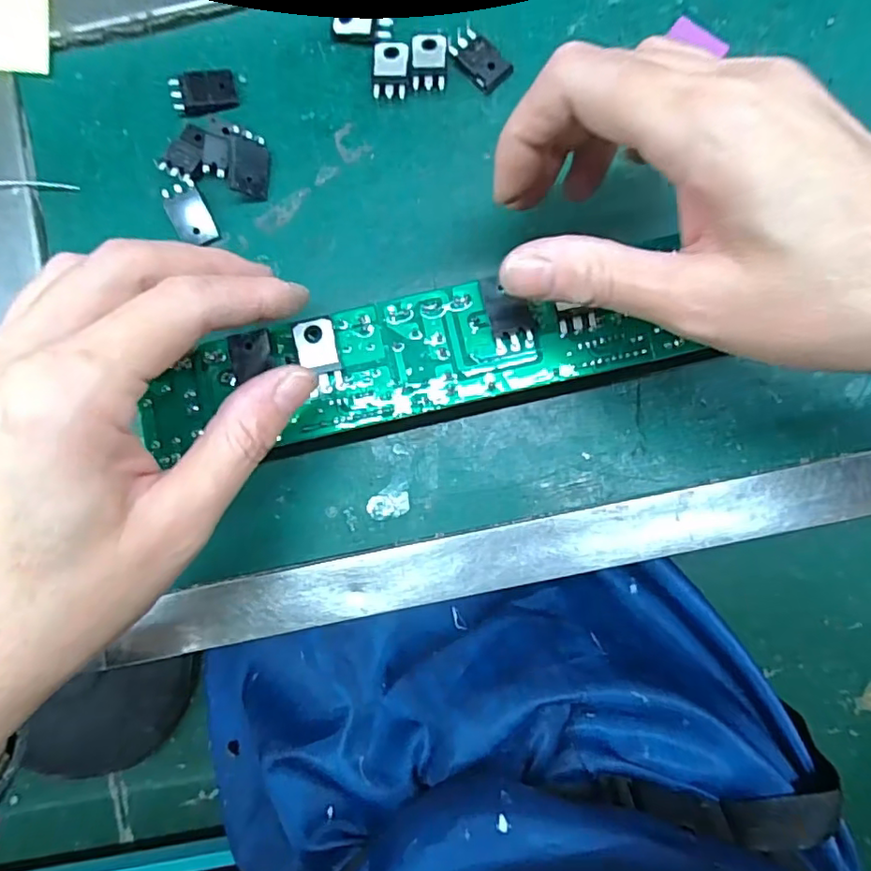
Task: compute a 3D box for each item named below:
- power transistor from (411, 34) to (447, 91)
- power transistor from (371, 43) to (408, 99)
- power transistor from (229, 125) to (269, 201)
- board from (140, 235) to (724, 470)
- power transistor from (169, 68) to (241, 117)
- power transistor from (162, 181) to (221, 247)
[{"bbox_3d":[-0.003,-0.158,0.243,0.014,0.004,0.025,1,86,2],"label":"power transistor"},{"bbox_3d":[-0.019,-0.155,0.245,0.015,0.005,0.025,3,86,2],"label":"power transistor"},{"bbox_3d":[-0.079,-0.114,0.244,0.016,0.004,0.028,0,90,-21],"label":"power transistor"},{"bbox_3d":[-0.008,-0.027,0.212,0.196,0.009,0.051,-7,86,1],"label":"board"},{"bbox_3d":[-0.099,-0.146,0.246,0.026,0.006,0.017,-11,86,1],"label":"power transistor"},{"bbox_3d":[-0.104,-0.092,0.242,0.016,0.004,0.027,-27,86,0],"label":"power transistor"}]

